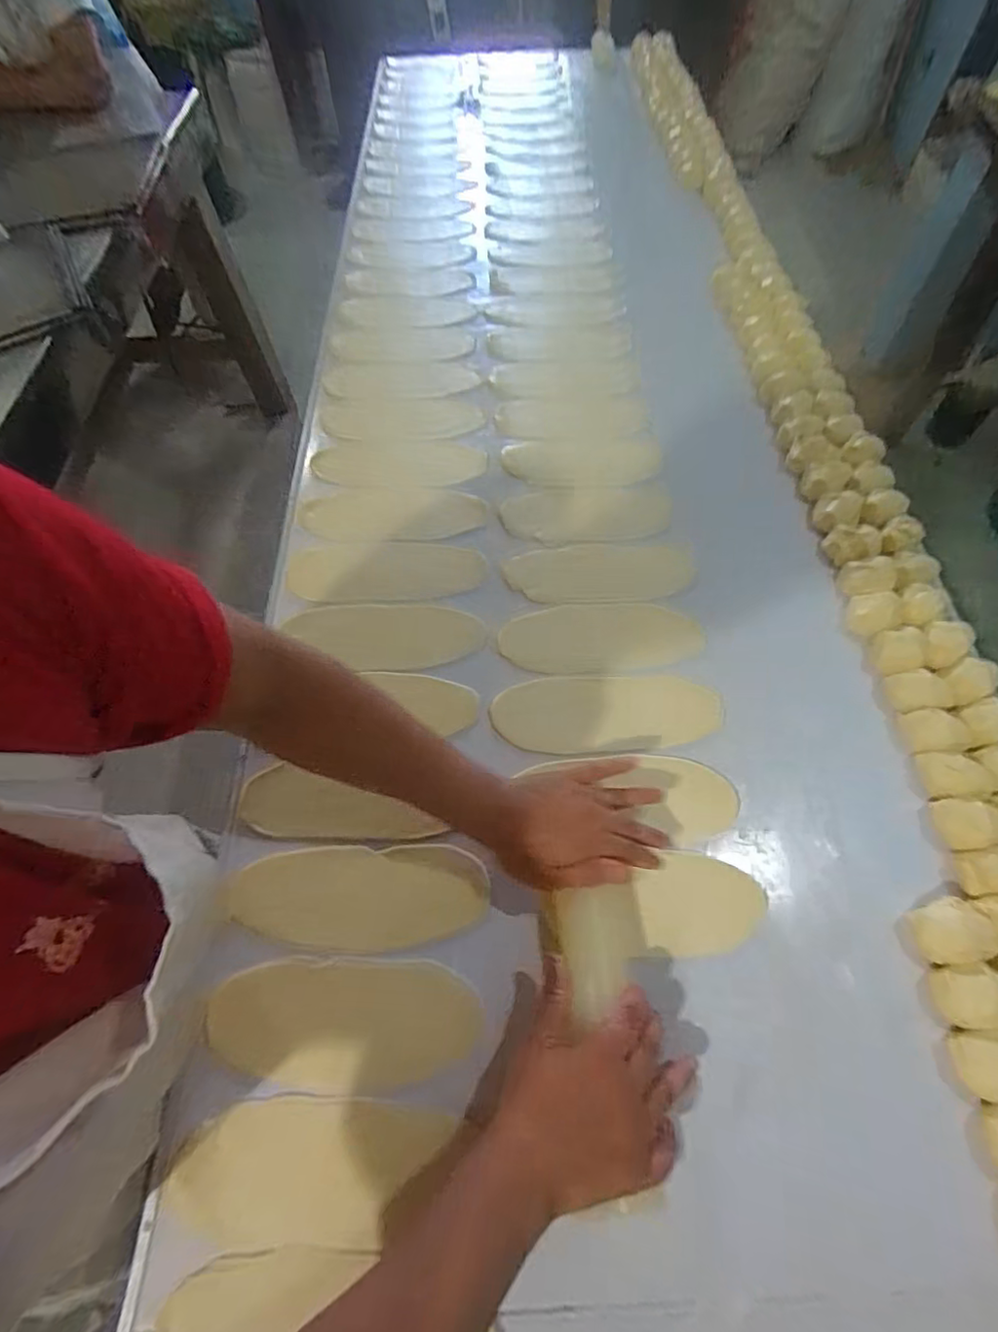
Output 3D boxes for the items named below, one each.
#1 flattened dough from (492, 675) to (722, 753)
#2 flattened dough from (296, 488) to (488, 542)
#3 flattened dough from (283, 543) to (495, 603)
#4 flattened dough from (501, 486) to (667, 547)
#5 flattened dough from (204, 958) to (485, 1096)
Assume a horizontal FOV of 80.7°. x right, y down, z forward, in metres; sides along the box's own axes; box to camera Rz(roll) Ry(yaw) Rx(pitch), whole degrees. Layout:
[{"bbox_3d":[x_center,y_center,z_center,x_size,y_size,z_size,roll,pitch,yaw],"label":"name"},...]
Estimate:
[{"bbox_3d":[0.116,0.051,0.620,0.240,0.006,0.087,-1,57,-4],"label":"flattened dough"},{"bbox_3d":[-0.138,-0.198,0.763,0.236,0.009,0.089,-2,61,3],"label":"flattened dough"},{"bbox_3d":[-0.135,-0.118,0.713,0.232,0.007,0.089,-4,61,1],"label":"flattened dough"},{"bbox_3d":[0.117,-0.194,0.758,0.218,0.015,0.089,-9,61,-1],"label":"flattened dough"},{"bbox_3d":[-0.121,0.282,0.462,0.206,0.011,0.088,1,69,2],"label":"flattened dough"}]

